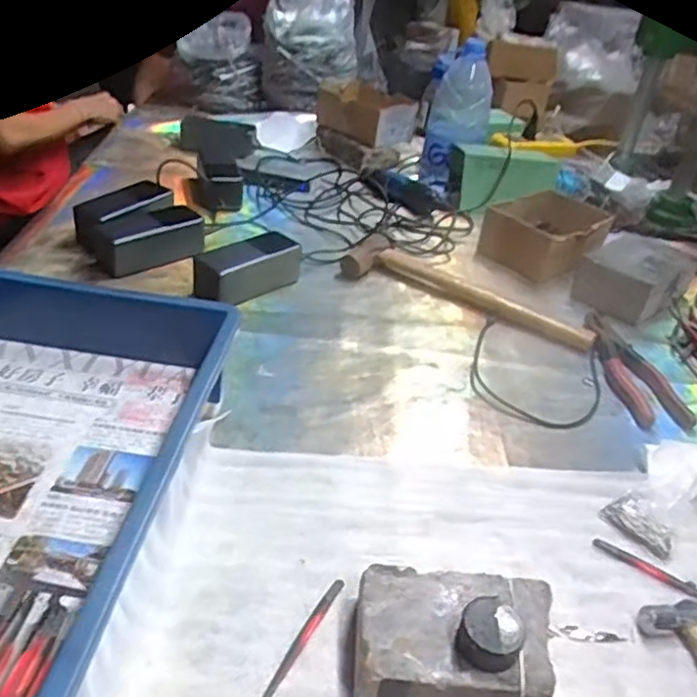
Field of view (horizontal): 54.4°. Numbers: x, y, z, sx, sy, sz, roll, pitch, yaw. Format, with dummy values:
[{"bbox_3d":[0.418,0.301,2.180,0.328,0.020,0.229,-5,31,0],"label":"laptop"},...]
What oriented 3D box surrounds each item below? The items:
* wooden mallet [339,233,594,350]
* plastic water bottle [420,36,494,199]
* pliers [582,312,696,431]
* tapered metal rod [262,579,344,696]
[{"bbox_3d":[0.138,-0.069,0.826,0.318,0.031,0.072,23,36,22],"label":"wooden mallet"},{"bbox_3d":[0.181,-0.387,1.157,0.103,0.225,0.111,17,34,14],"label":"plastic water bottle"},{"bbox_3d":[0.321,0.018,0.778,0.063,0.024,0.208,2,34,-7],"label":"pliers"},{"bbox_3d":[-0.031,0.191,0.448,0.010,0.005,0.102,21,36,19],"label":"tapered metal rod"}]

